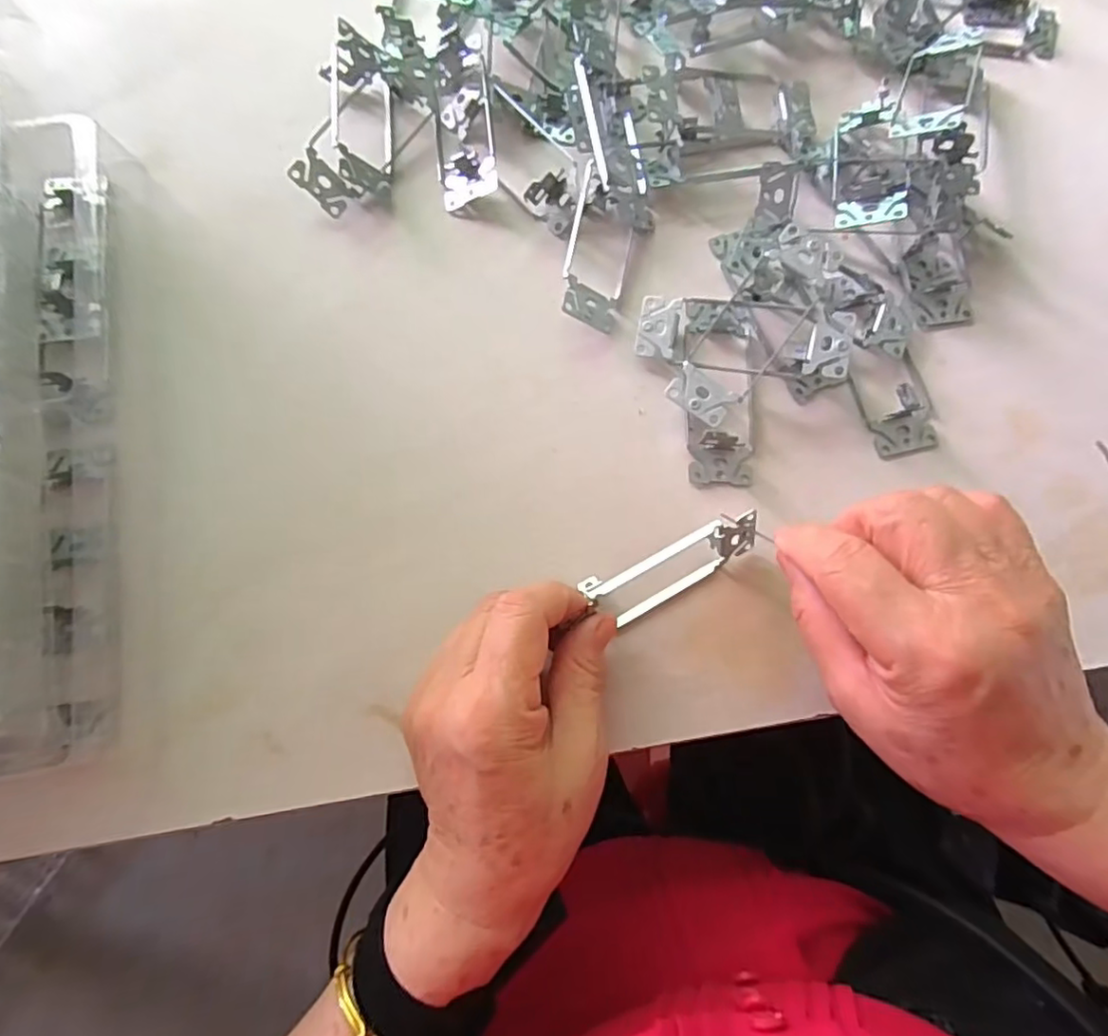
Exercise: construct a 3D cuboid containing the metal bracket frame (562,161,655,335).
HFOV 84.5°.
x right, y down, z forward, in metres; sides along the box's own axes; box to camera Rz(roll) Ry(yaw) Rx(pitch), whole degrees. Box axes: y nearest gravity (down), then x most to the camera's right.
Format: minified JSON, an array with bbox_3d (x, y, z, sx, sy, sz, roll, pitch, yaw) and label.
[{"bbox_3d":[0.029,-0.149,0.337,0.046,0.015,0.094,18,79,-29],"label":"metal bracket frame"}]

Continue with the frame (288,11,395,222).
[{"bbox_3d":[-0.120,-0.228,0.349,0.050,0.028,0.105,-2,78,-1],"label":"frame"}]

